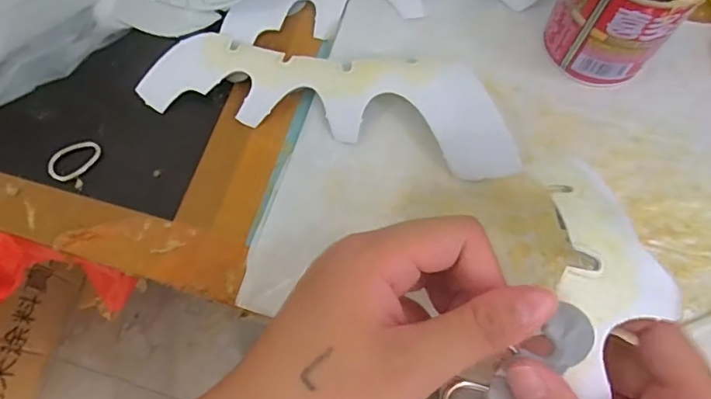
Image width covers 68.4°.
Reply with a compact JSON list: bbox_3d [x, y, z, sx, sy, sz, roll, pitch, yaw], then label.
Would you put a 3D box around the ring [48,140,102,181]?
[{"bbox_3d":[-0.160,-0.023,0.297,0.018,0.004,0.030,42,73,13],"label":"ring"}]

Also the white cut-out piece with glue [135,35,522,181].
[{"bbox_3d":[-0.016,-0.061,0.301,0.213,0.024,0.059,12,69,3],"label":"white cut-out piece with glue"}]

